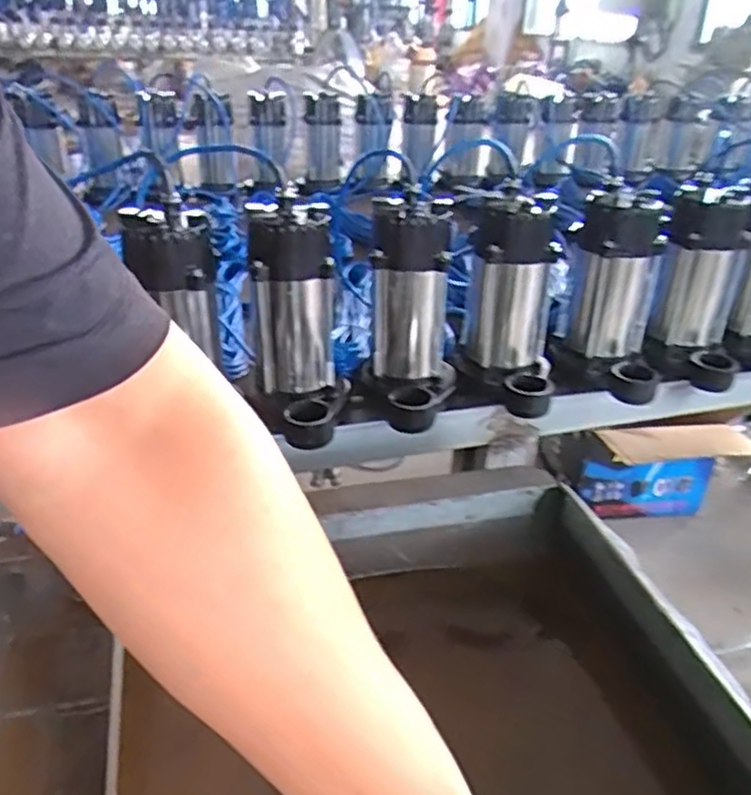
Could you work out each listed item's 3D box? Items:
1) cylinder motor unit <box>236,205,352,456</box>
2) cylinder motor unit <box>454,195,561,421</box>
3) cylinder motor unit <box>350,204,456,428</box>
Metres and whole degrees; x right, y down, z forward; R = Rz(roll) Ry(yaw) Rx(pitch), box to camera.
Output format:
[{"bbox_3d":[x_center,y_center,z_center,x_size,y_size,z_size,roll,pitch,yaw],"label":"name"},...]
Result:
[{"bbox_3d":[-0.090,-0.083,0.789,0.112,0.256,0.093,10,31,14],"label":"cylinder motor unit"},{"bbox_3d":[0.164,-0.114,0.820,0.112,0.216,0.135,8,30,10],"label":"cylinder motor unit"},{"bbox_3d":[0.039,-0.088,0.785,0.110,0.217,0.136,5,30,5],"label":"cylinder motor unit"}]

